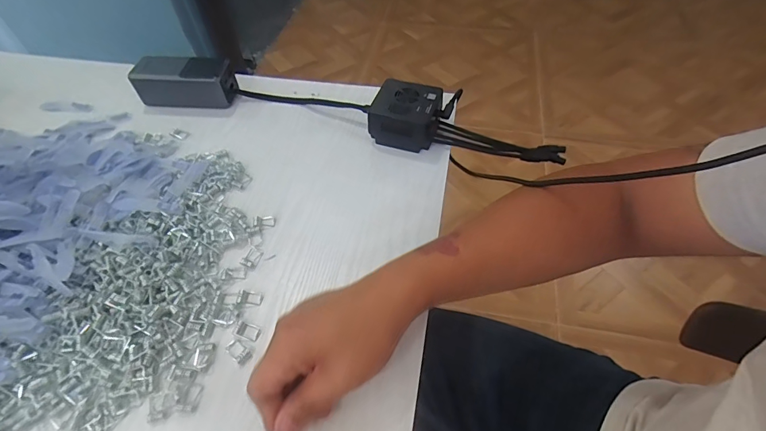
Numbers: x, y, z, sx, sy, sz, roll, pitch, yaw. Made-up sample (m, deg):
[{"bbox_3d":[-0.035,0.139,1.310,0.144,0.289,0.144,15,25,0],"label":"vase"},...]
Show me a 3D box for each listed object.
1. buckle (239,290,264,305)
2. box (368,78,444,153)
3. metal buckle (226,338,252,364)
[{"bbox_3d":[-0.126,0.079,0.383,0.022,0.004,0.014,6,53,6],"label":"buckle"},{"bbox_3d":[0.029,-0.125,0.499,0.081,0.053,0.073,16,55,13],"label":"box"},{"bbox_3d":[-0.128,0.120,0.352,0.025,0.005,0.014,30,59,21],"label":"metal buckle"}]

